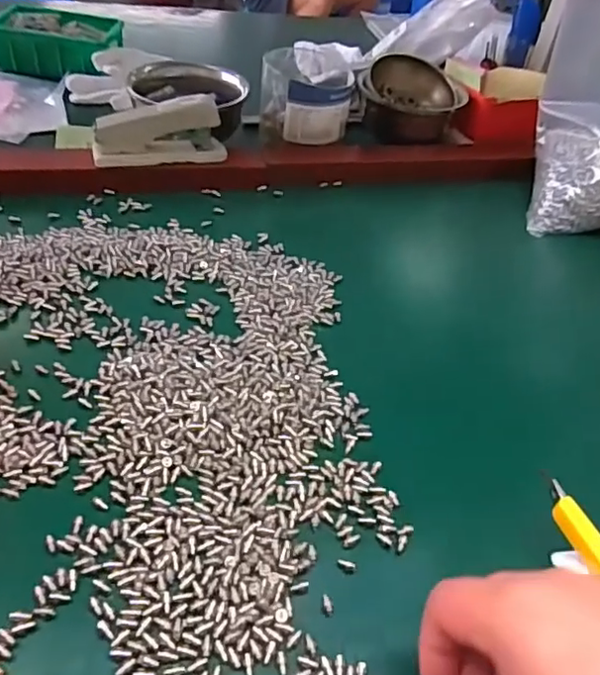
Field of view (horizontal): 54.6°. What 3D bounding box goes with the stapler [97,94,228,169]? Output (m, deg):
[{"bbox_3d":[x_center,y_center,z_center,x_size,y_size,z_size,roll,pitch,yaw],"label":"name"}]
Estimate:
[{"bbox_3d":[-0.134,-0.192,0.554,0.121,0.059,0.031,-9,46,-19],"label":"stapler"}]

